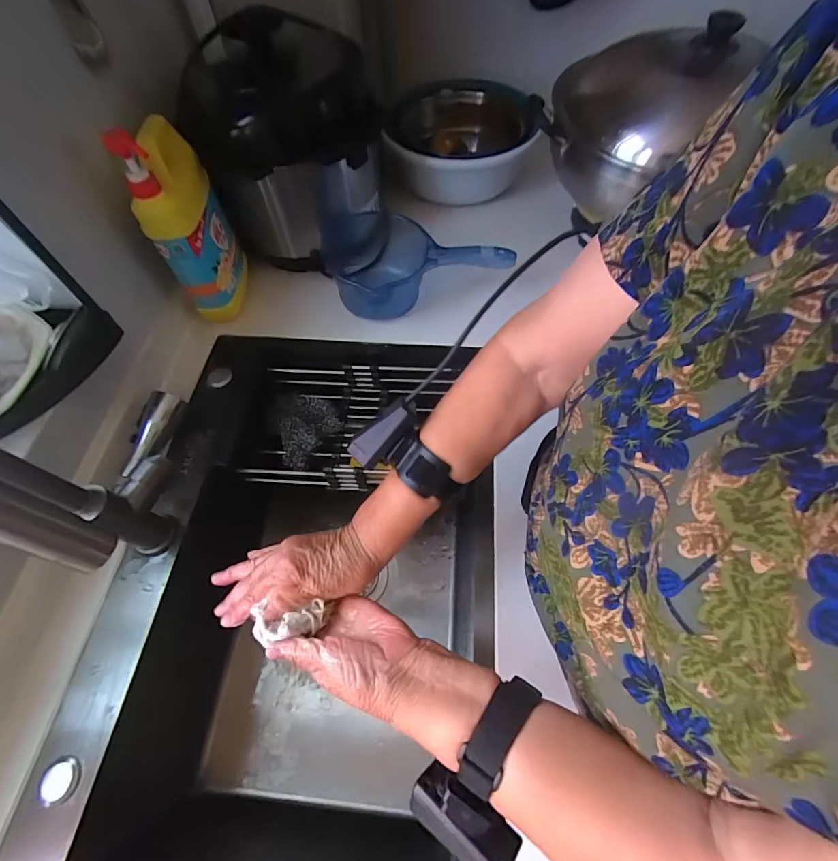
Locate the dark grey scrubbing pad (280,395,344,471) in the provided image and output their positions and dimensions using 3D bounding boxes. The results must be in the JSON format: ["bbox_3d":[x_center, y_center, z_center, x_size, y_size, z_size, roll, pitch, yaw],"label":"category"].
[{"bbox_3d":[-0.180,-0.006,0.621,0.093,0.029,0.110,33,67,19],"label":"dark grey scrubbing pad"}]

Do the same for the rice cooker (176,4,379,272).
[{"bbox_3d":[-0.181,-0.428,0.612,0.221,0.265,0.224,-4,60,0],"label":"rice cooker"}]

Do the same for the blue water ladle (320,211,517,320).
[{"bbox_3d":[-0.011,-0.266,0.648,0.268,0.108,0.126,-10,61,-3],"label":"blue water ladle"}]

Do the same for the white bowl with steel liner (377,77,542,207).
[{"bbox_3d":[0.062,-0.523,0.742,0.246,0.117,0.224,-1,60,2],"label":"white bowl with steel liner"}]

